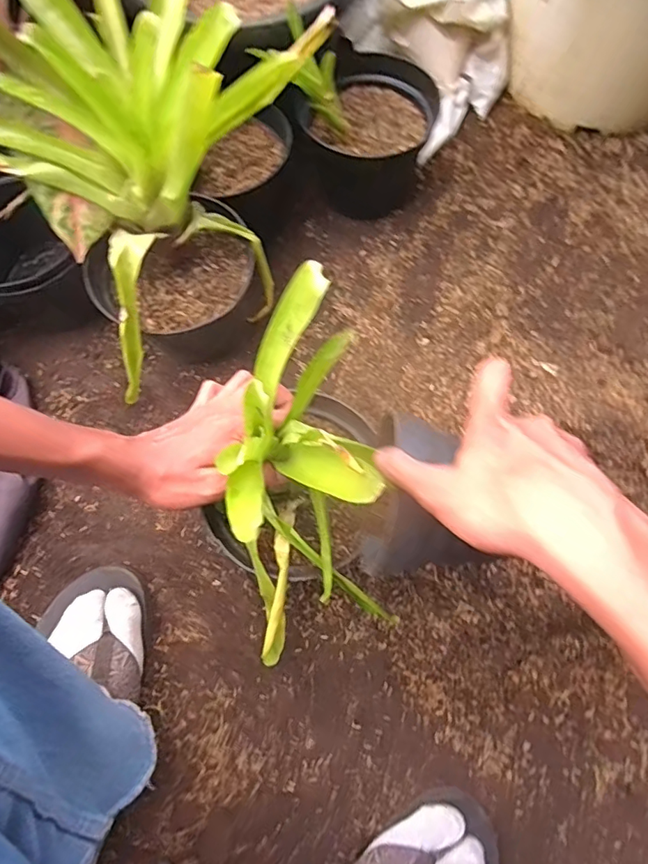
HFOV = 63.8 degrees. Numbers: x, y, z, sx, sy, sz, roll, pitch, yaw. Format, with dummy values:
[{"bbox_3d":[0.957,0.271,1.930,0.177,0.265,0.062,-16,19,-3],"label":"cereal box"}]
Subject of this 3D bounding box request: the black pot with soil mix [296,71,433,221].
[{"bbox_3d":[0.057,-0.380,0.696,0.153,0.105,0.141,0,72,0],"label":"black pot with soil mix"}]

